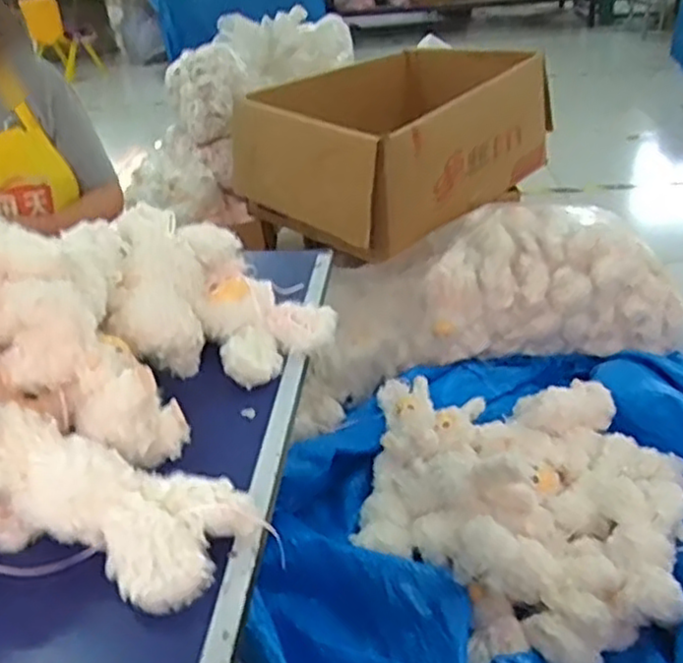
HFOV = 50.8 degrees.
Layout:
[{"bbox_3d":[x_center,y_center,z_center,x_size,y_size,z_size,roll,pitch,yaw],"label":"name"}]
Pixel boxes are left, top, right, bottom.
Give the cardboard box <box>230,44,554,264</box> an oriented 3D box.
[{"bbox_3d":[0.124,-0.451,1.732,0.696,0.298,0.527,-25,37,-31],"label":"cardboard box"}]

